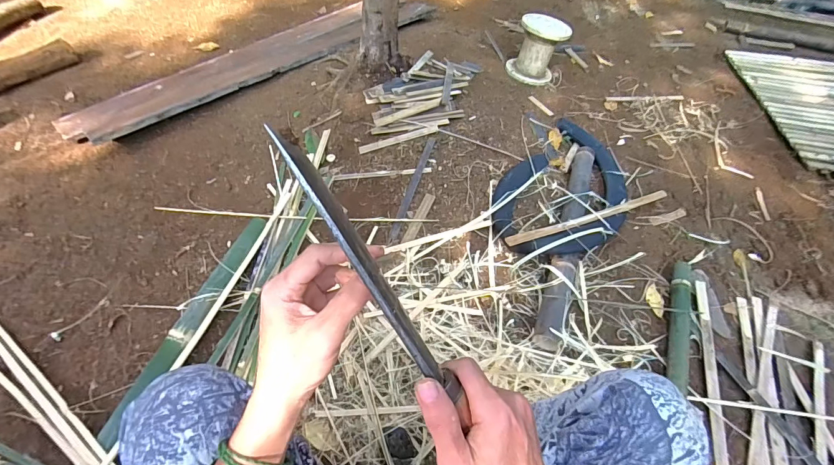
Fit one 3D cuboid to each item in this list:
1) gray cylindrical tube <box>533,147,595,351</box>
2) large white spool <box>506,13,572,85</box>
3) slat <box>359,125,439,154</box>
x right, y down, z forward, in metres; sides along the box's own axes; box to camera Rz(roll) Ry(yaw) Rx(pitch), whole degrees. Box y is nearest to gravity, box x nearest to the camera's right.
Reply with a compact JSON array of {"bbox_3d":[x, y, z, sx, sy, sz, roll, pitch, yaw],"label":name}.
[{"bbox_3d":[0.432,-0.015,1.090,0.076,0.056,0.752,21,53,10],"label":"gray cylindrical tube"},{"bbox_3d":[0.480,-0.719,1.567,0.201,0.216,0.161,17,52,7],"label":"large white spool"},{"bbox_3d":[-0.055,-0.291,1.213,0.254,0.012,0.030,-18,63,-4],"label":"slat"}]

